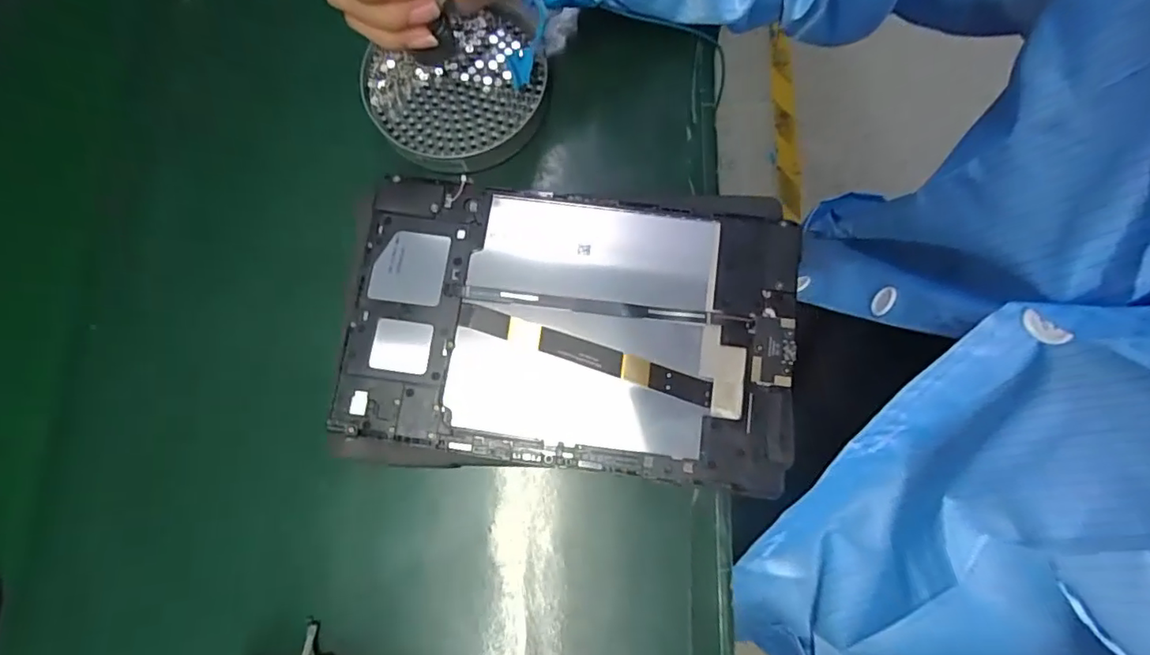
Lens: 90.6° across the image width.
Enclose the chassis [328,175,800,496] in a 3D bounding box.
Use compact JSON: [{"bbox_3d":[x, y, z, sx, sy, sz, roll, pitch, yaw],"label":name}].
[{"bbox_3d":[-0.003,-0.001,0.309,0.236,0.006,0.148,7,79,3],"label":"chassis"}]

